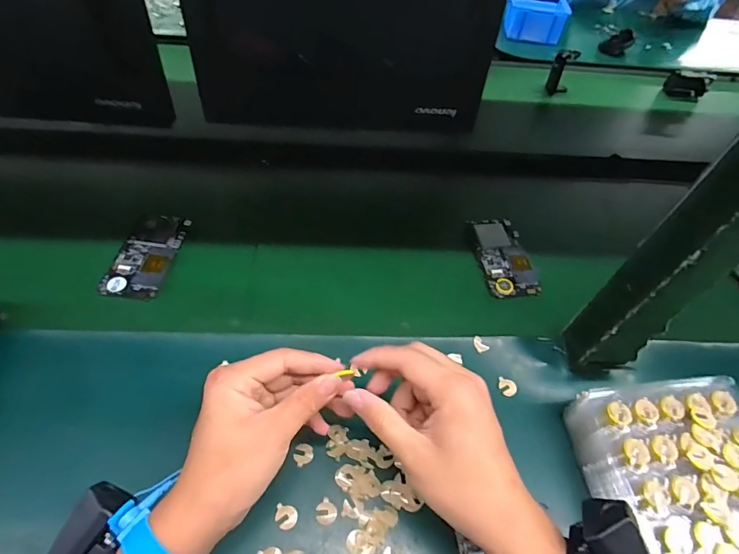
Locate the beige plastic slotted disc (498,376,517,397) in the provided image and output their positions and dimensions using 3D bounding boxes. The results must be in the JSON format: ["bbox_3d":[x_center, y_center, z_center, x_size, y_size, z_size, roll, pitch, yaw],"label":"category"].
[{"bbox_3d":[0.141,0.112,0.440,0.018,0.004,0.018,3,51,-3],"label":"beige plastic slotted disc"}]

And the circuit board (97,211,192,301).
[{"bbox_3d":[-0.264,-0.029,0.514,0.066,0.004,0.126,6,51,-1],"label":"circuit board"}]

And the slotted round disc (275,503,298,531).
[{"bbox_3d":[-0.069,0.199,0.359,0.019,0.004,0.018,3,51,-3],"label":"slotted round disc"}]

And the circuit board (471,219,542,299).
[{"bbox_3d":[0.172,-0.028,0.554,0.064,0.004,0.122,-5,52,-10],"label":"circuit board"}]

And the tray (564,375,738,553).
[{"bbox_3d":[0.270,0.180,0.364,0.152,0.062,0.176,-4,55,-8],"label":"tray"}]

